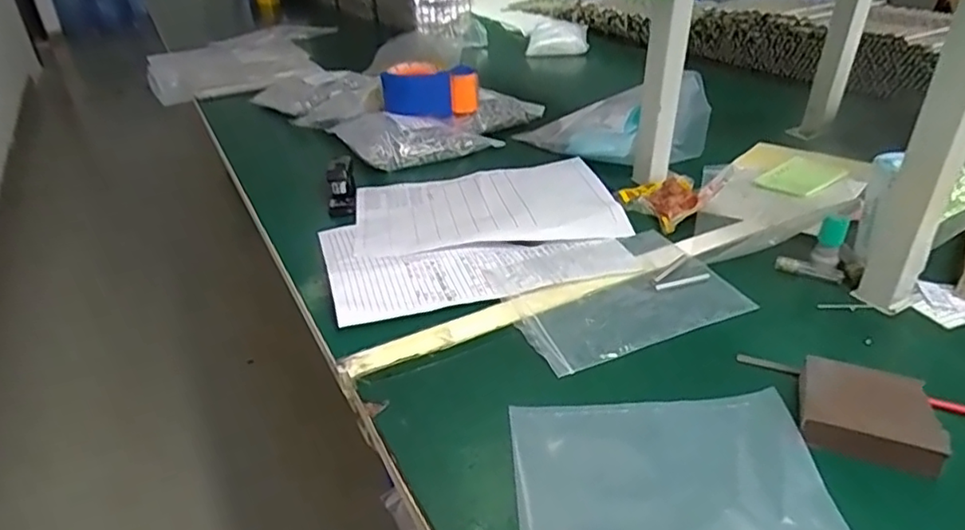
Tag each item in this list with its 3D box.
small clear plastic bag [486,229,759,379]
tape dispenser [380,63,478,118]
[{"bbox_3d":[0.120,0.022,0.570,0.203,0.011,0.155,-14,34,-20],"label":"small clear plastic bag"},{"bbox_3d":[-0.077,-0.256,0.915,0.146,0.063,0.059,7,33,13],"label":"tape dispenser"}]

